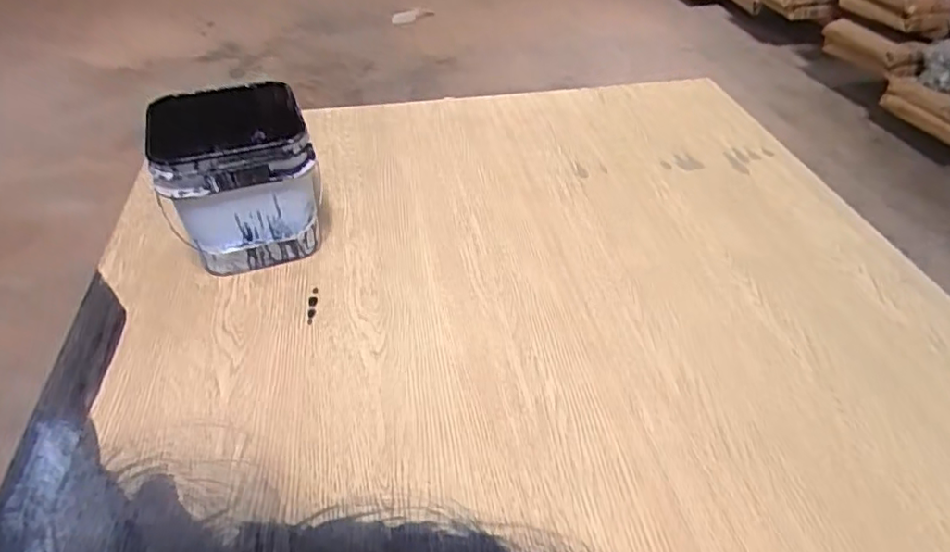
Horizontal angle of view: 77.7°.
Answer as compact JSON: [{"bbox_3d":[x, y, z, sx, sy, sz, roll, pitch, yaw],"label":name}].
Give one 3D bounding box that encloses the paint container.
[{"bbox_3d":[-0.342,-0.149,0.896,0.202,0.208,0.235,-10,43,-11],"label":"paint container"}]

